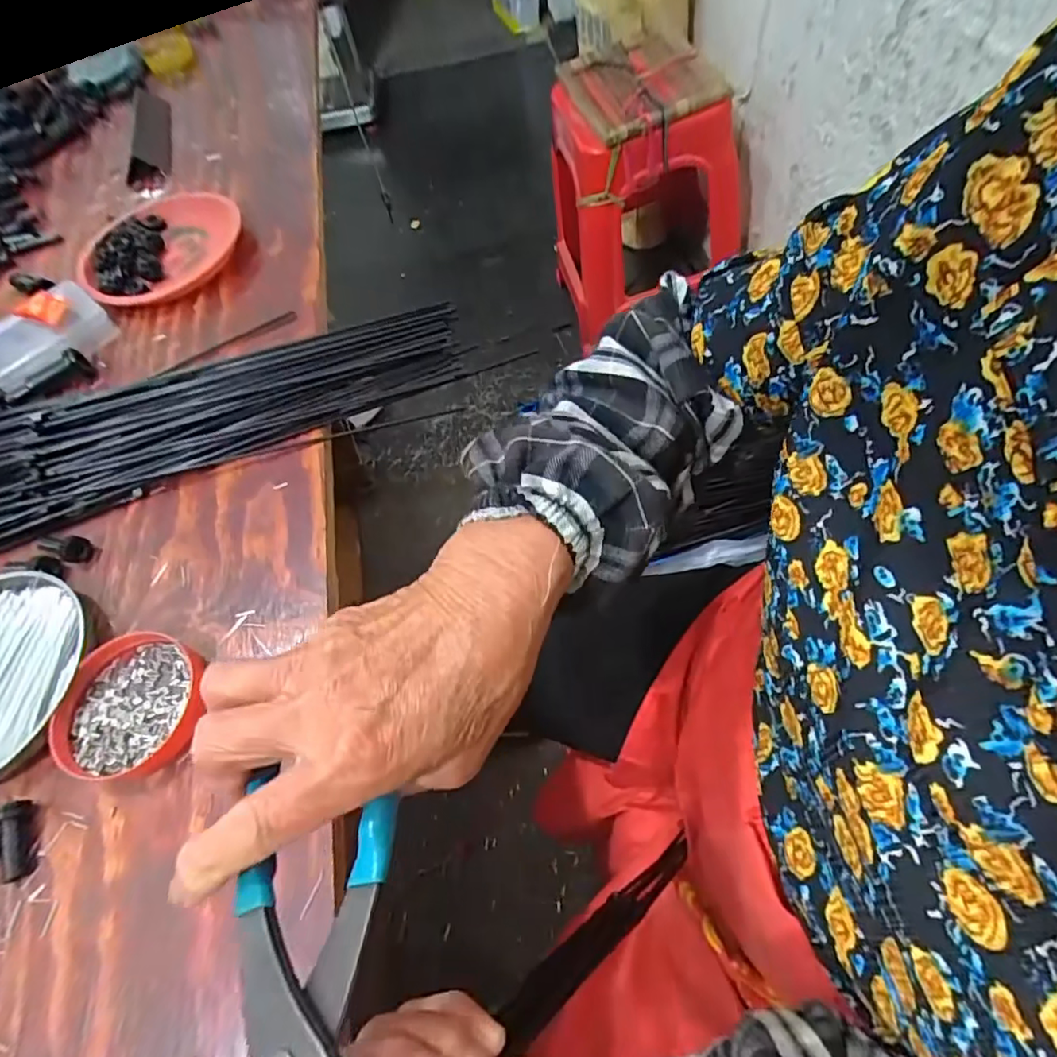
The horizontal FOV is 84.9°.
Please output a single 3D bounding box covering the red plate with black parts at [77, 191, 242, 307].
[{"bbox_3d":[-0.351,-0.266,0.550,0.150,0.025,0.137,-1,60,1],"label":"red plate with black parts"}]

